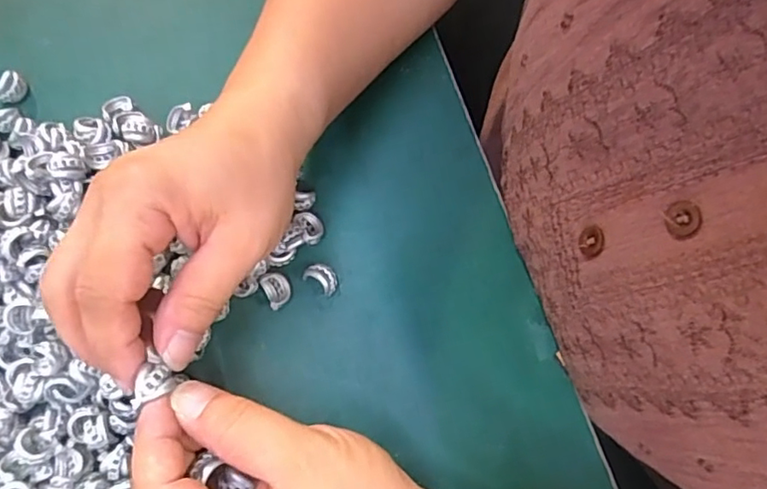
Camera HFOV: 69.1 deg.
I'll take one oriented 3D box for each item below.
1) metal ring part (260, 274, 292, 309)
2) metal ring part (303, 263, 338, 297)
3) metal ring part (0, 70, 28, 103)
[{"bbox_3d":[-0.054,0.023,0.285,0.013,0.012,0.017,-26,79,-6],"label":"metal ring part"},{"bbox_3d":[-0.031,0.017,0.288,0.017,0.009,0.013,37,79,7],"label":"metal ring part"},{"bbox_3d":[-0.207,-0.087,0.308,0.011,0.010,0.017,32,79,6],"label":"metal ring part"}]

